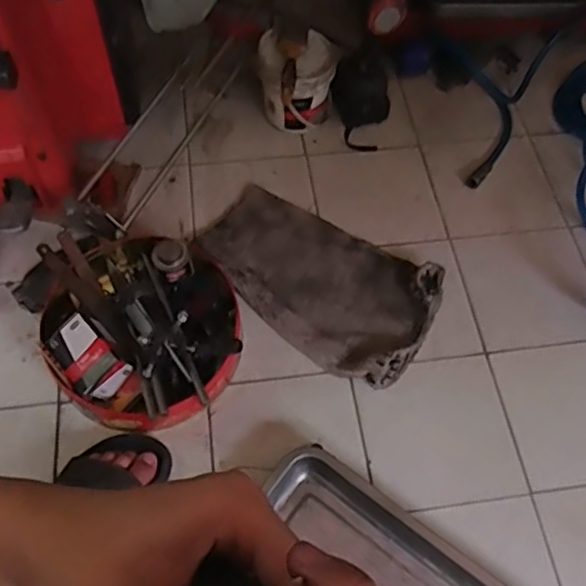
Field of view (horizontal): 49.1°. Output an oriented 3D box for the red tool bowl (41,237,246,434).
[{"bbox_3d":[-0.201,0.032,0.848,0.248,0.116,0.269,-20,64,-12],"label":"red tool bowl"}]

